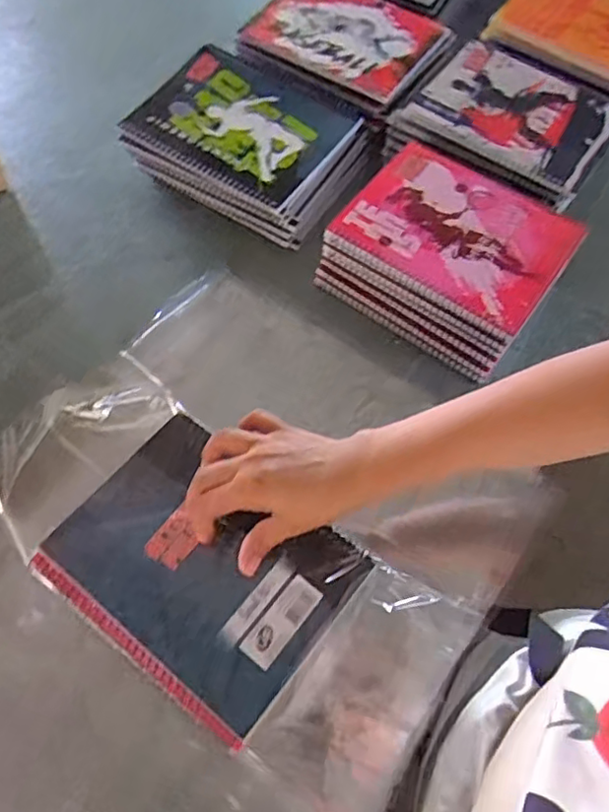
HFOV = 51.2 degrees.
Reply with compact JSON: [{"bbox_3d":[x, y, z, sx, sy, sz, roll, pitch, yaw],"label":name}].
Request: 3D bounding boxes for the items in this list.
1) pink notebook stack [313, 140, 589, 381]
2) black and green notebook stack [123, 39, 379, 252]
[{"bbox_3d":[0.140,-0.149,0.605,0.197,0.067,0.168,33,65,13],"label":"pink notebook stack"},{"bbox_3d":[-0.054,-0.278,0.673,0.217,0.067,0.181,28,65,11],"label":"black and green notebook stack"}]

